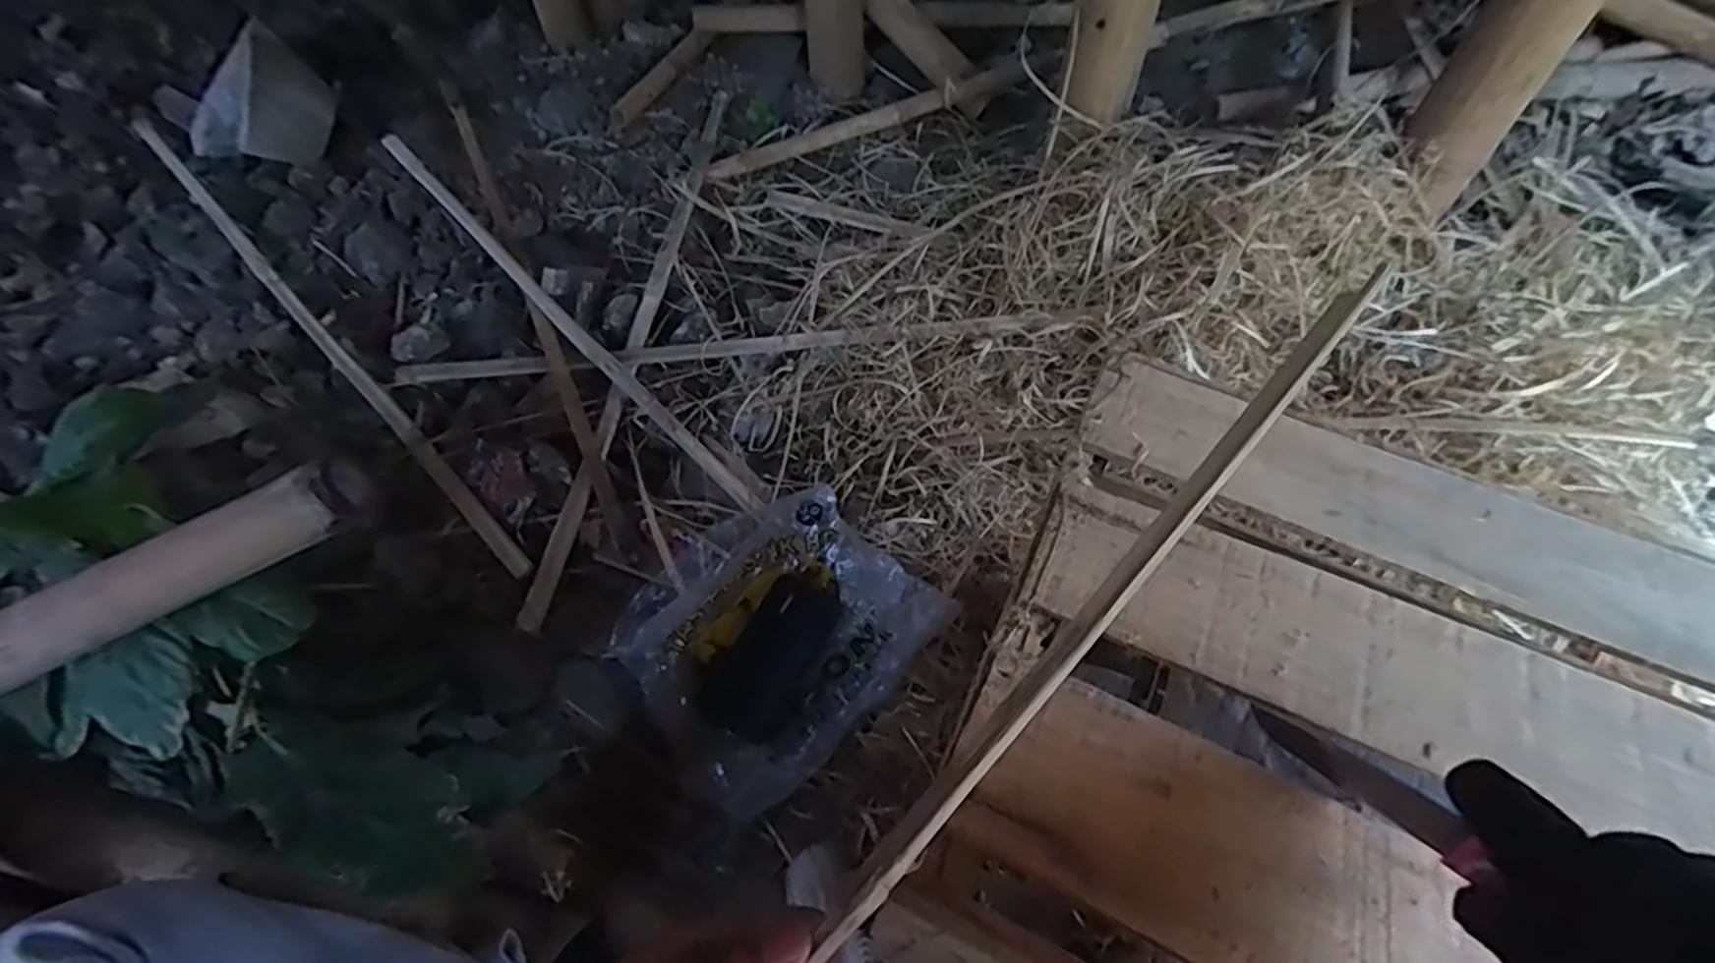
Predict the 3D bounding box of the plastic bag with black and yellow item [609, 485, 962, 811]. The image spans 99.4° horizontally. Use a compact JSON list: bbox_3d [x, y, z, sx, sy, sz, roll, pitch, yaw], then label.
[{"bbox_3d":[-0.092,0.149,0.736,0.264,0.063,0.282,40,67,21],"label":"plastic bag with black and yellow item"}]

